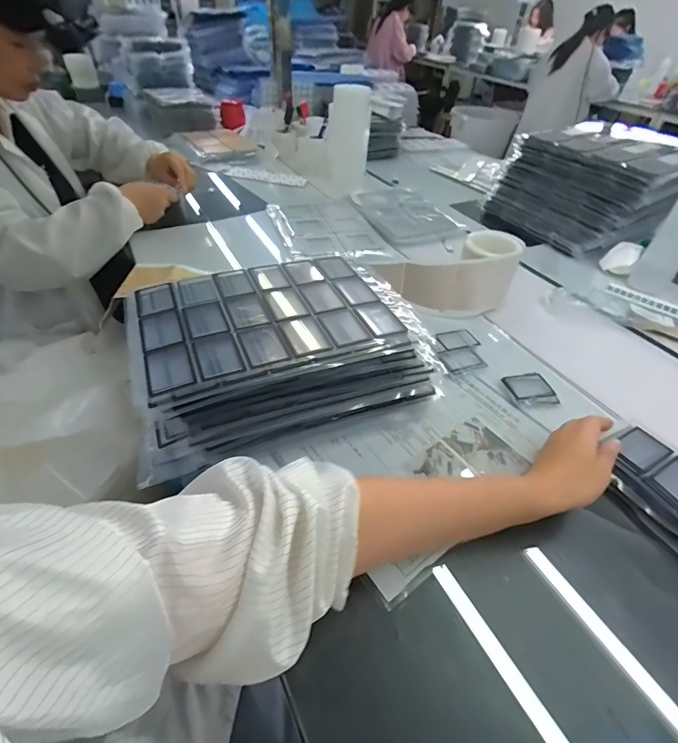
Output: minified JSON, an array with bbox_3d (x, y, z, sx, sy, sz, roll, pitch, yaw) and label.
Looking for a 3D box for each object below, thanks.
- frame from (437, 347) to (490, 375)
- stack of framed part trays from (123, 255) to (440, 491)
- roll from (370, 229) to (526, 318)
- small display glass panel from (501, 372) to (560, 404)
[{"bbox_3d":[0.181,-0.018,0.566,0.068,0.010,0.042,-13,47,-17],"label":"frame"},{"bbox_3d":[-0.079,-0.028,0.475,0.322,0.111,0.222,-17,48,-20],"label":"stack of framed part trays"},{"bbox_3d":[0.199,-0.156,0.641,0.264,0.091,0.098,-22,50,-25],"label":"roll"},{"bbox_3d":[0.264,0.024,0.531,0.059,0.004,0.056,-5,45,-9],"label":"small display glass panel"}]

